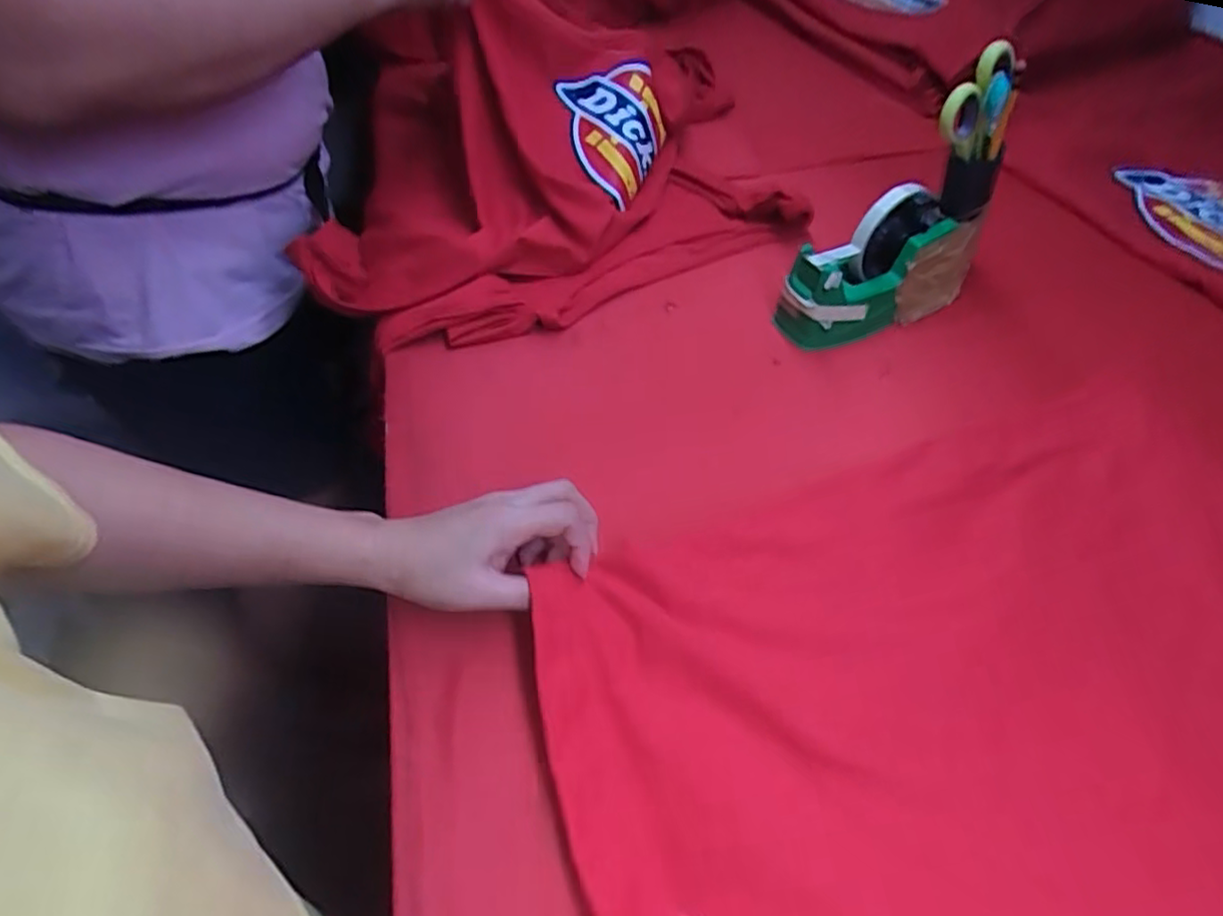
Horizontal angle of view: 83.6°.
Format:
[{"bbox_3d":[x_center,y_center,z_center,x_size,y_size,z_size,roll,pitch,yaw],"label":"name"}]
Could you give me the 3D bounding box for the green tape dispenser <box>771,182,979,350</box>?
[{"bbox_3d":[0.221,-0.154,0.553,0.166,0.091,0.051,-16,52,-7],"label":"green tape dispenser"}]

